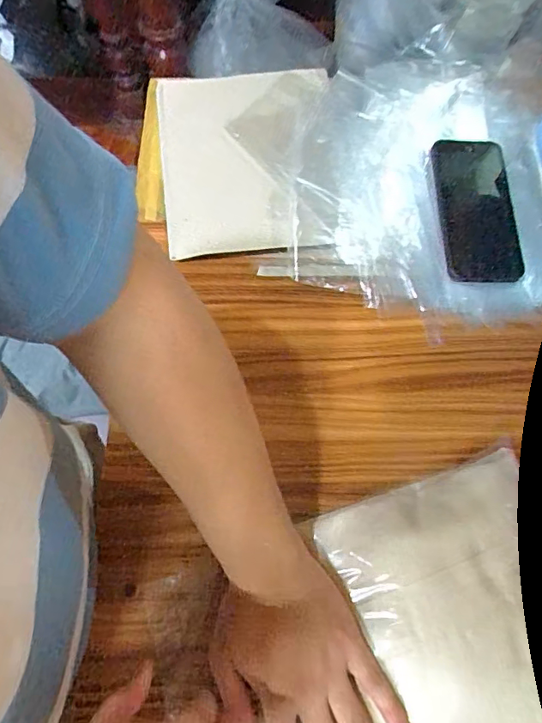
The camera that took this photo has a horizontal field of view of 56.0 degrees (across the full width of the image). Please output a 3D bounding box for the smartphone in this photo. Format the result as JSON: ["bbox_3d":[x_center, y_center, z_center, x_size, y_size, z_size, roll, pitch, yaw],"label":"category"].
[{"bbox_3d":[0.221,-0.164,0.552,0.077,0.008,0.169,-3,75,1],"label":"smartphone"}]

